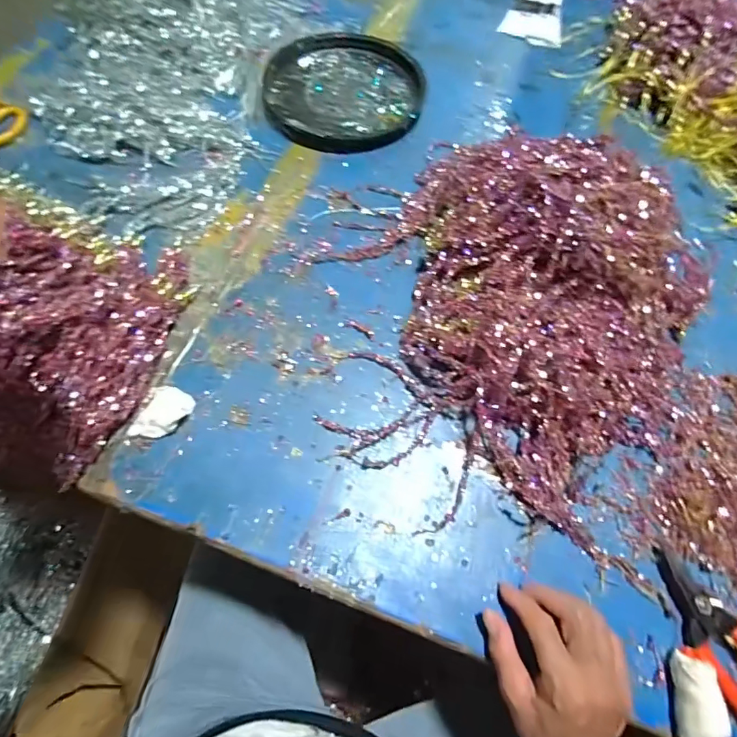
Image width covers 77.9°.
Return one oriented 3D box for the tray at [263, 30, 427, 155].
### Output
[{"bbox_3d":[-0.033,-0.396,0.629,0.210,0.023,0.244,-5,65,-4],"label":"tray"}]

